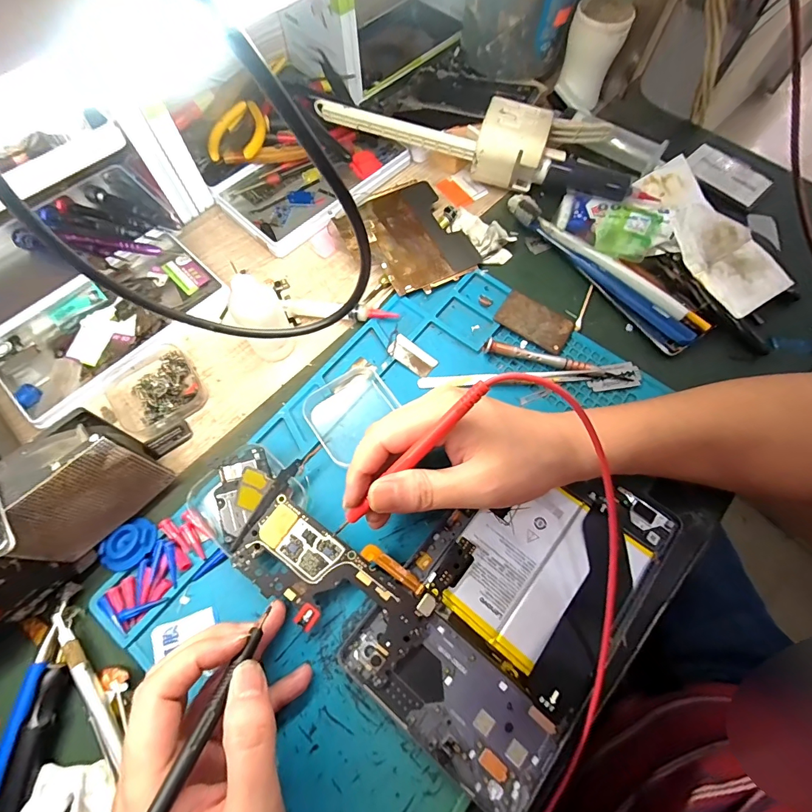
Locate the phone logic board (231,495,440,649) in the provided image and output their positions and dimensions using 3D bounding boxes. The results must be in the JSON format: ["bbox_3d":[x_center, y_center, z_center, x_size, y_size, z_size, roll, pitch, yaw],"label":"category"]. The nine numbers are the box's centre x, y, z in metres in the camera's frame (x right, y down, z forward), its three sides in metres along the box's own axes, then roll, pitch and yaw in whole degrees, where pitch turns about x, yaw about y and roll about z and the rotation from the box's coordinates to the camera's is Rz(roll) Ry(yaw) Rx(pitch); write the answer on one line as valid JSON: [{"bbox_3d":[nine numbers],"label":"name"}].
[{"bbox_3d":[-0.045,0.110,0.259,0.123,0.006,0.051,31,79,5],"label":"phone logic board"}]

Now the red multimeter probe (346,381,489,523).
[{"bbox_3d":[0.004,0.025,0.216,0.105,0.006,0.009,-47,74,14],"label":"red multimeter probe"}]

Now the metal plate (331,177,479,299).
[{"bbox_3d":[0.003,-0.150,0.371,0.098,0.005,0.108,-28,74,-14],"label":"metal plate"}]

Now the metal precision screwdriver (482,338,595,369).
[{"bbox_3d":[0.104,-0.039,0.328,0.082,0.010,0.009,14,68,5],"label":"metal precision screwdriver"}]

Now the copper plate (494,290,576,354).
[{"bbox_3d":[0.108,-0.071,0.343,0.060,0.004,0.034,34,74,10],"label":"copper plate"}]

